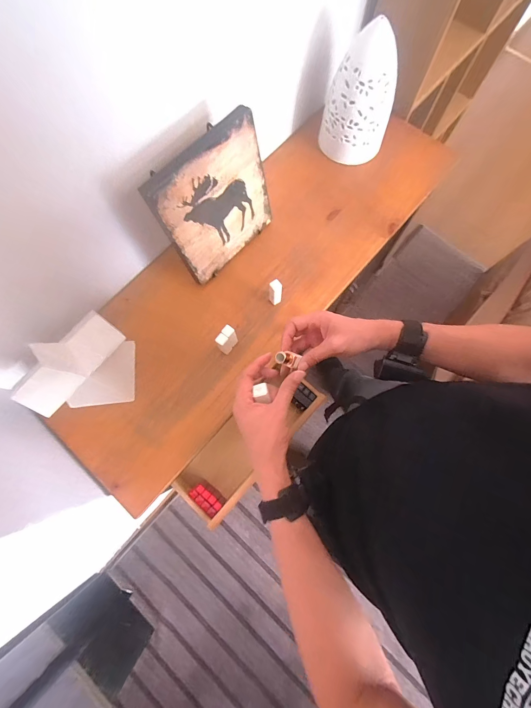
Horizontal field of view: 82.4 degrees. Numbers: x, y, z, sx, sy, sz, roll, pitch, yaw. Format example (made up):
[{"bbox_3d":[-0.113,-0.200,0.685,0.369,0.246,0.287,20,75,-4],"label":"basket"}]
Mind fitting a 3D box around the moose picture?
[{"bbox_3d":[-0.093,-0.307,0.630,0.014,0.272,0.257,37,80,23],"label":"moose picture"}]

